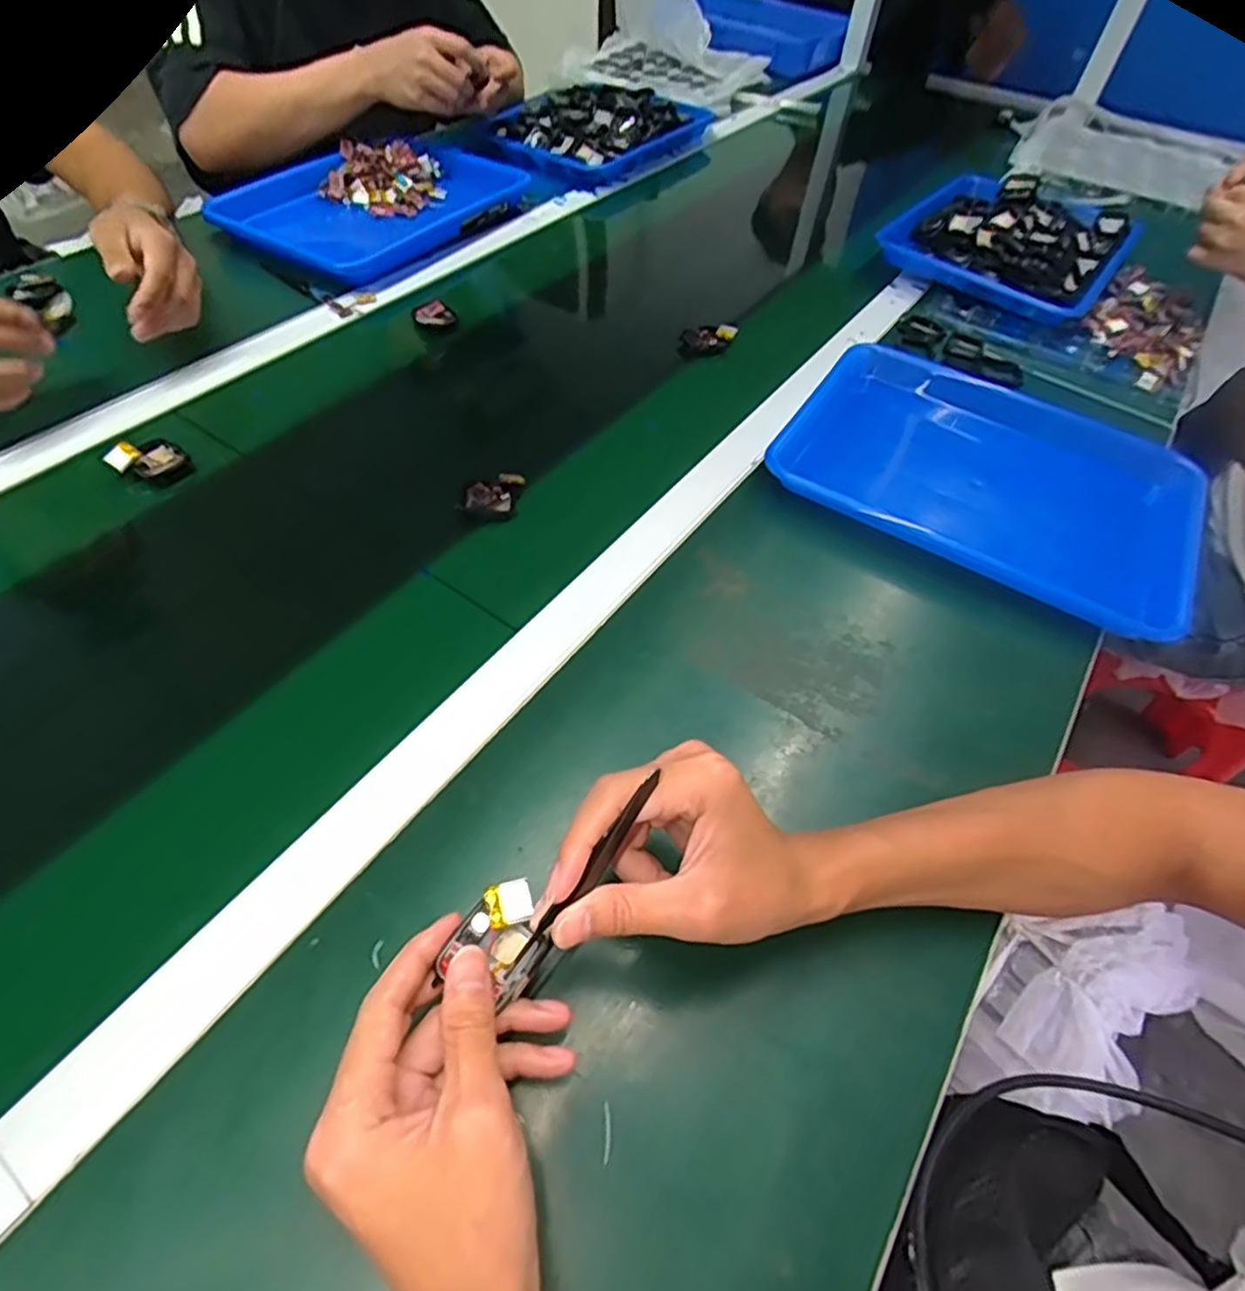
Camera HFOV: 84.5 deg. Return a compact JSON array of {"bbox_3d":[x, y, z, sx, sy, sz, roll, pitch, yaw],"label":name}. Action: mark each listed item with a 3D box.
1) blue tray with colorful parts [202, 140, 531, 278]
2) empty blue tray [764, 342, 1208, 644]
[{"bbox_3d":[-0.292,-0.545,0.841,0.239,0.045,0.369,32,57,19],"label":"blue tray with colorful parts"},{"bbox_3d":[0.320,-0.153,0.602,0.328,0.039,0.258,27,56,16],"label":"empty blue tray"}]

